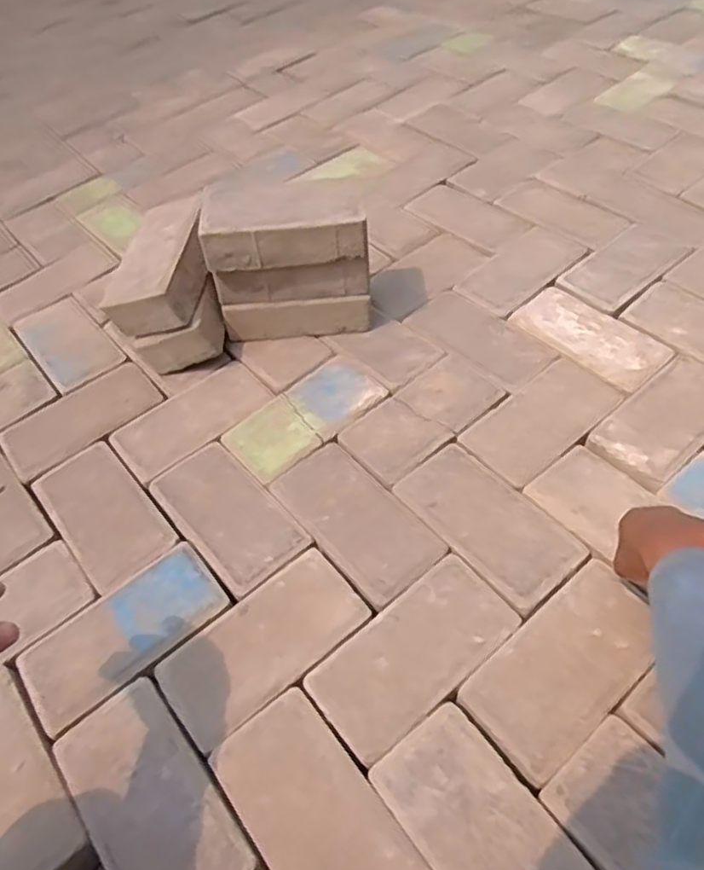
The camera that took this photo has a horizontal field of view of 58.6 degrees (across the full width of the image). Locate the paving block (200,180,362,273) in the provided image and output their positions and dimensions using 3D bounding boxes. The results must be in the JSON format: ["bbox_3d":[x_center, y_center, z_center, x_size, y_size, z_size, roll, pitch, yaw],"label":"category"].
[{"bbox_3d":[-0.090,-0.282,0.823,0.210,0.065,0.115,-6,53,0],"label":"paving block"}]

